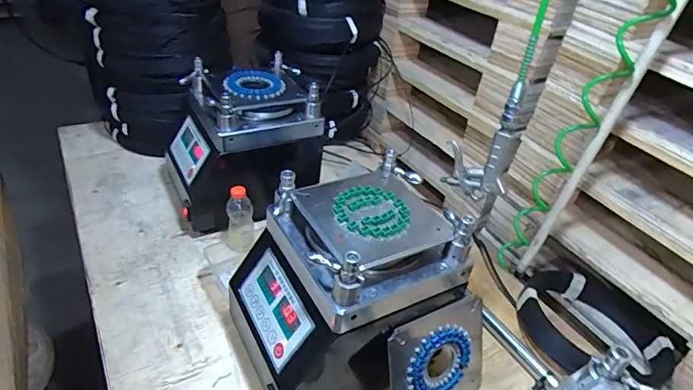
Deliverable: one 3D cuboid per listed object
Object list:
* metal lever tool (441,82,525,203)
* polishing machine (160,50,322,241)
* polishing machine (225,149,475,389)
[{"bbox_3d":[0.191,-0.073,0.620,0.089,0.168,0.022,25,40,22],"label":"metal lever tool"},{"bbox_3d":[-0.221,-0.107,0.971,0.300,0.288,0.249,-14,41,-26],"label":"polishing machine"},{"bbox_3d":[-0.006,0.151,0.675,0.282,0.306,0.215,-12,40,-24],"label":"polishing machine"}]

